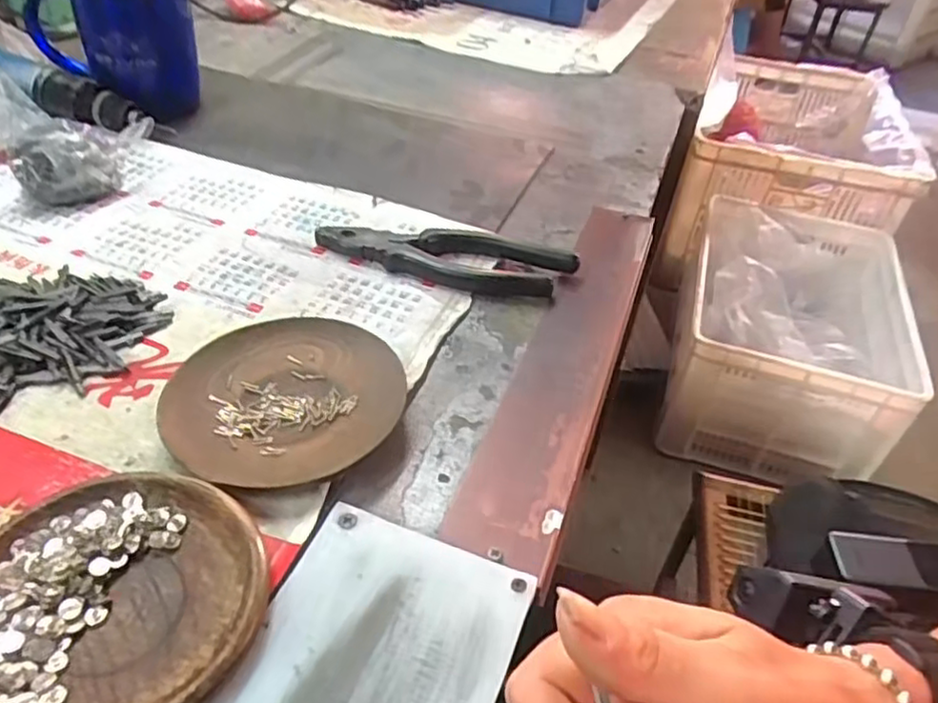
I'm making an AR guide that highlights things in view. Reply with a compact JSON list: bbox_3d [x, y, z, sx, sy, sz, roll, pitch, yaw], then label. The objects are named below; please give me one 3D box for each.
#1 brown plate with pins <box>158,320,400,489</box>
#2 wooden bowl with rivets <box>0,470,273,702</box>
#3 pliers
[{"bbox_3d":[-0.093,0.022,0.352,0.113,0.020,0.107,3,41,-2],"label":"brown plate with pins"},{"bbox_3d":[-0.135,0.095,0.263,0.110,0.015,0.112,3,41,-2],"label":"wooden bowl with rivets"},{"bbox_3d":[-0.016,-0.064,0.457,0.168,0.016,0.049,11,41,7],"label":"pliers"}]

